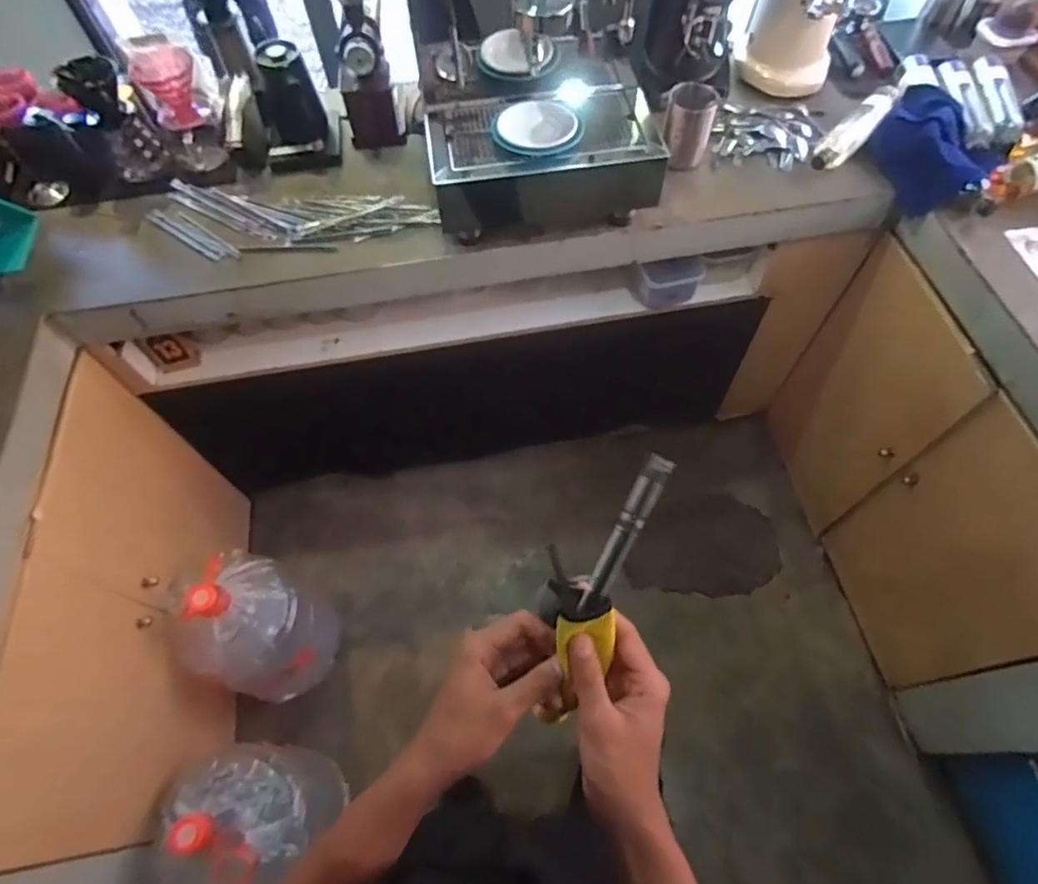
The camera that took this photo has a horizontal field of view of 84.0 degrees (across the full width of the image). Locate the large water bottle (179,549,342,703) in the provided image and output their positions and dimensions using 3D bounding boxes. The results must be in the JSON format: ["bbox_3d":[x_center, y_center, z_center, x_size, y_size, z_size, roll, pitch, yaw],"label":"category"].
[{"bbox_3d":[-0.626,0.441,1.381,0.270,0.468,0.267,-1,61,1],"label":"large water bottle"}]

